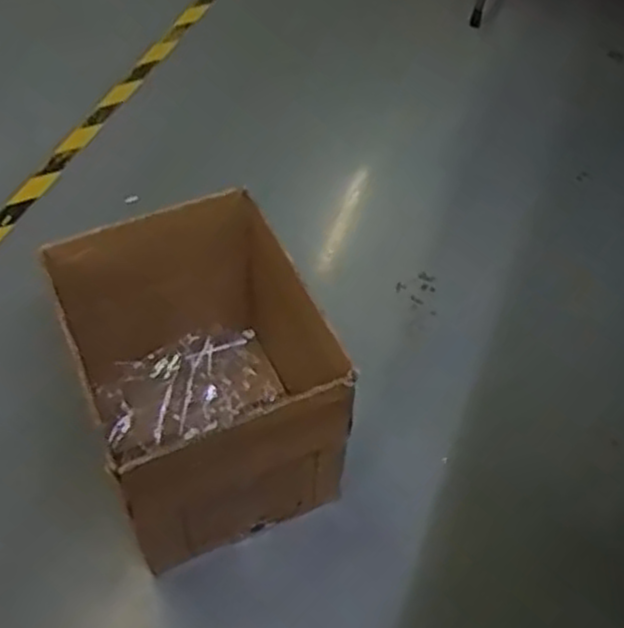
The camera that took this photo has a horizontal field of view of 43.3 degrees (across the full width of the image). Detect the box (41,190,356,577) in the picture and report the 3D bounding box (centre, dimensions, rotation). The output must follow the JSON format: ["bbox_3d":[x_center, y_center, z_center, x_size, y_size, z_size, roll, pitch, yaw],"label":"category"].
[{"bbox_3d":[-0.161,0.105,1.128,0.306,0.363,0.376,-22,58,-18],"label":"box"}]

